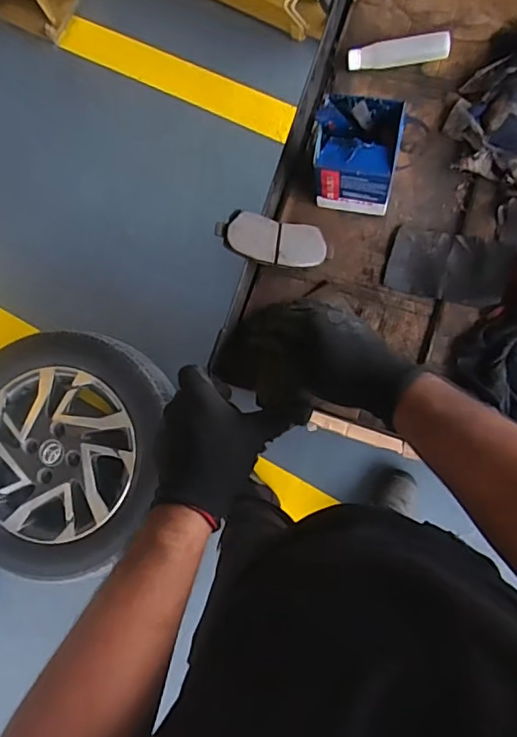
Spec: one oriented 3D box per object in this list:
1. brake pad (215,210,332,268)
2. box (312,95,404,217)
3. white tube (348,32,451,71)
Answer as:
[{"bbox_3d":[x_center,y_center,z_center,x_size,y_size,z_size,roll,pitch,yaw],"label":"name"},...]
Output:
[{"bbox_3d":[0.019,-0.128,0.549,0.120,0.012,0.047,7,83,-18],"label":"brake pad"},{"bbox_3d":[0.099,-0.210,0.538,0.082,0.081,0.084,4,83,10],"label":"box"},{"bbox_3d":[0.154,-0.348,0.594,0.106,0.020,0.026,-4,83,9],"label":"white tube"}]

